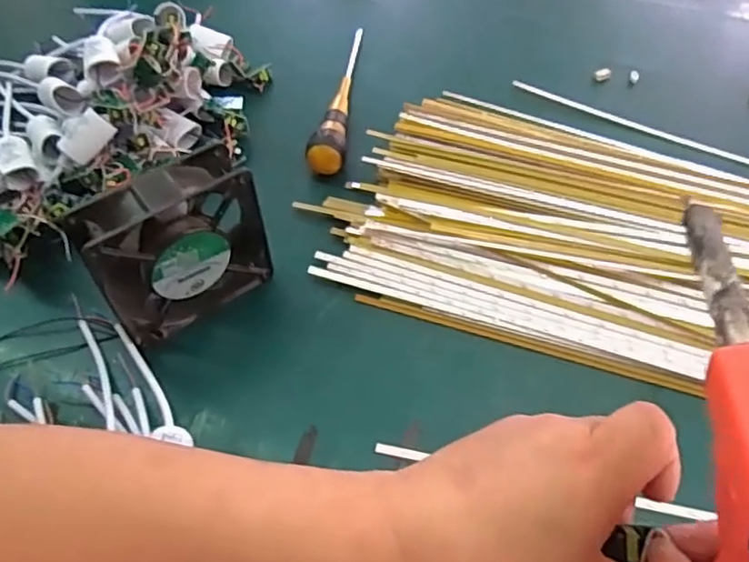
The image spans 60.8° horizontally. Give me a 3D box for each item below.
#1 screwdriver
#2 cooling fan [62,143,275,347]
[{"bbox_3d":[-0.037,-0.196,0.639,0.032,0.030,0.240,2,53,3],"label":"screwdriver"},{"bbox_3d":[-0.138,-0.023,0.455,0.119,0.120,0.041,-33,59,-22],"label":"cooling fan"}]

